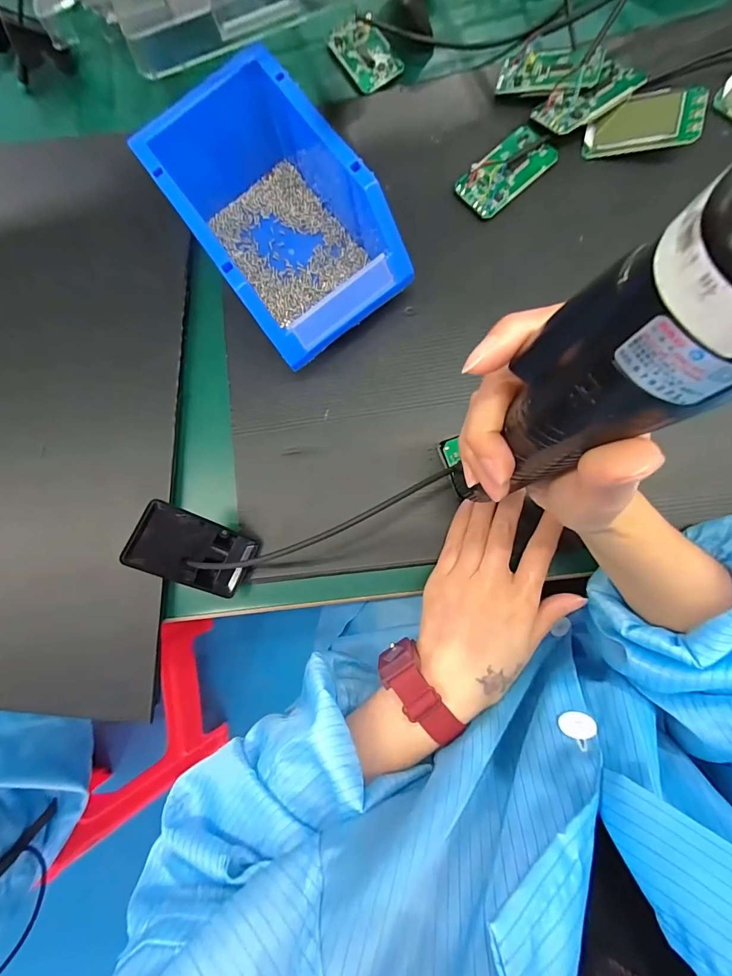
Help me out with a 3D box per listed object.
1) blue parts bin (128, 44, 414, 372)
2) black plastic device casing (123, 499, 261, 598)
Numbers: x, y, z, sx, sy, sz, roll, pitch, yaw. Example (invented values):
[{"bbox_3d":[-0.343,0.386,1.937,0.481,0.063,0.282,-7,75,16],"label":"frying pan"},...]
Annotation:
[{"bbox_3d":[-0.061,-0.193,0.300,0.110,0.080,0.176,-36,80,2],"label":"blue parts bin"},{"bbox_3d":[-0.125,0.046,0.298,0.084,0.013,0.049,29,80,-29],"label":"black plastic device casing"}]

